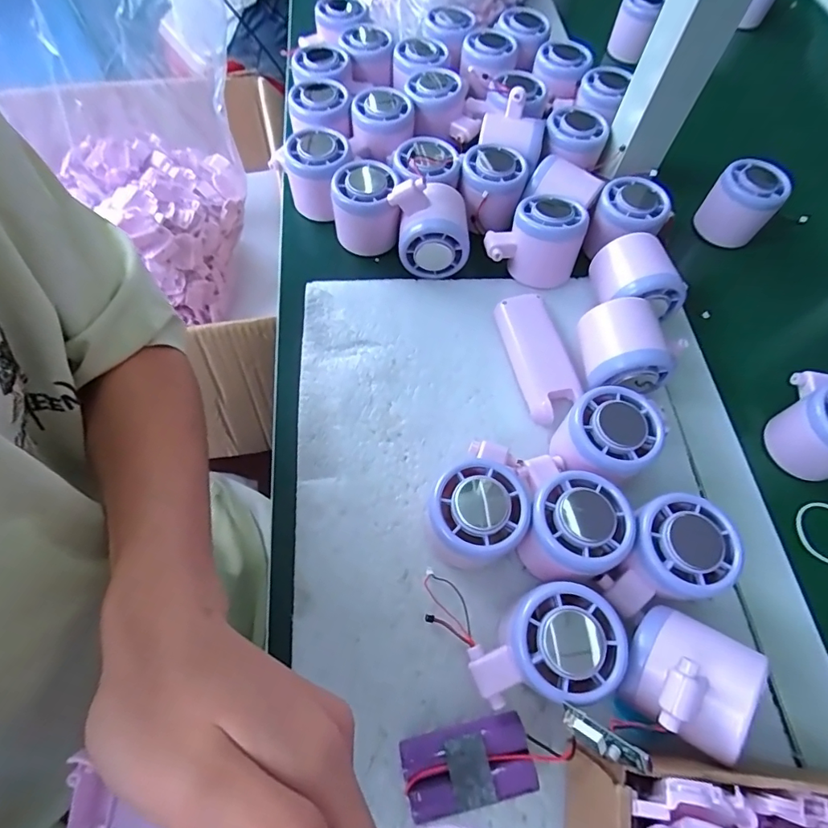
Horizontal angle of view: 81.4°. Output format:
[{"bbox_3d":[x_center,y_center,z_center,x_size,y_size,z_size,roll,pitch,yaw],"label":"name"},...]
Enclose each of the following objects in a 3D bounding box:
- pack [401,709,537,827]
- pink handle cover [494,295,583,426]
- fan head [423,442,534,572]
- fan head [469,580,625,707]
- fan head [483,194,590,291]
[{"bbox_3d":[0.028,0.181,0.248,0.065,0.013,0.034,-10,65,-6],"label":"pack"},{"bbox_3d":[0.094,-0.044,0.364,0.040,0.015,0.103,-10,64,-6],"label":"pink handle cover"},{"bbox_3d":[0.035,0.058,0.288,0.053,0.057,0.058,1,64,-1],"label":"fan head"},{"bbox_3d":[0.067,0.123,0.258,0.072,0.051,0.052,-8,64,-5],"label":"fan head"},{"bbox_3d":[0.098,-0.144,0.388,0.073,0.048,0.060,23,65,10],"label":"fan head"}]

